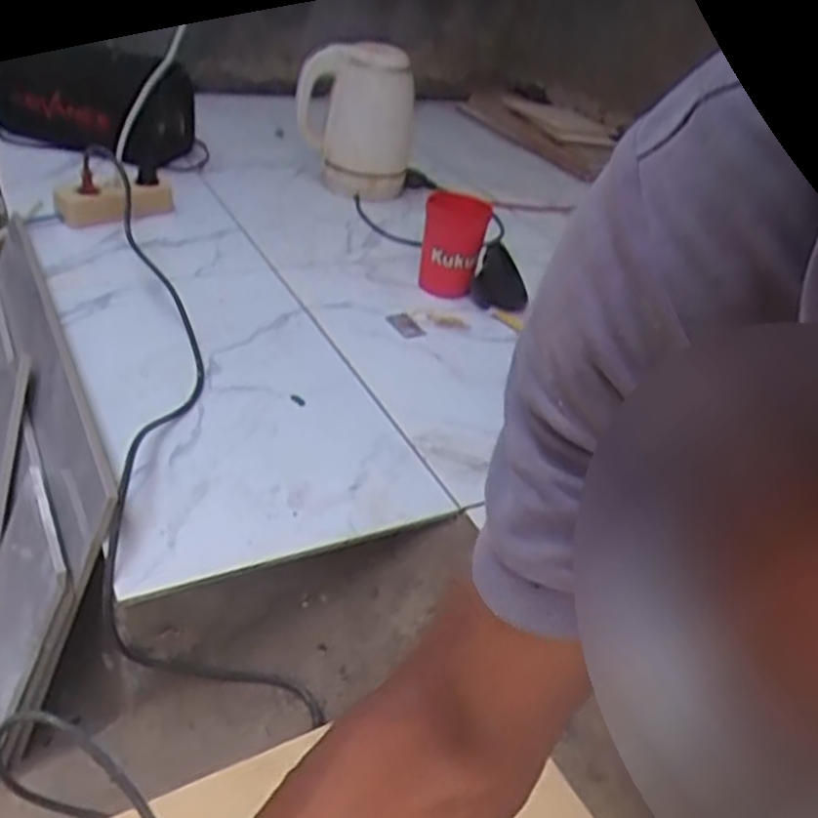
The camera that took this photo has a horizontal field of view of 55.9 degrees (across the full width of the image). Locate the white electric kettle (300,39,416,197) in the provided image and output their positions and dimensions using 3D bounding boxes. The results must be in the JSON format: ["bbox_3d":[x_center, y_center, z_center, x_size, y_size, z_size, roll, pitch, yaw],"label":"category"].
[{"bbox_3d":[-0.087,-0.478,1.281,0.172,0.235,0.154,11,34,-1],"label":"white electric kettle"}]

